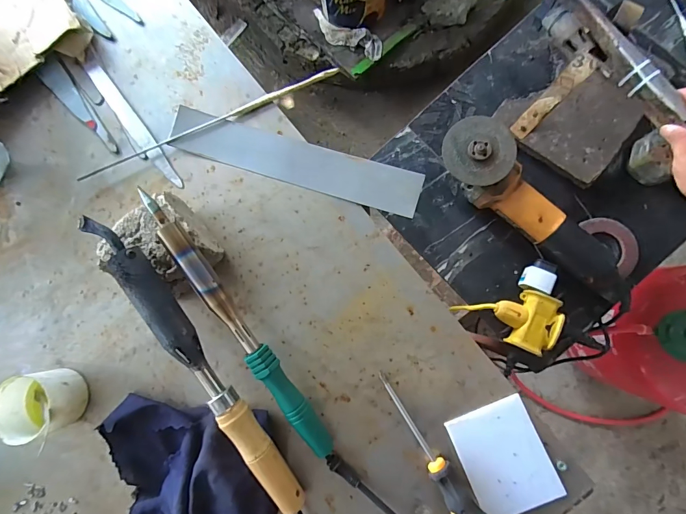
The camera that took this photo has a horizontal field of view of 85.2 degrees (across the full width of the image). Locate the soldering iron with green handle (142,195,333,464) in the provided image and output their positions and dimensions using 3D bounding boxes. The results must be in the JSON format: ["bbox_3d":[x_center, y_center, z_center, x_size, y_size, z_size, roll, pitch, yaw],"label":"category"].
[{"bbox_3d":[-0.097,0.070,0.356,0.024,0.026,0.306,-33,97,0],"label":"soldering iron with green handle"}]

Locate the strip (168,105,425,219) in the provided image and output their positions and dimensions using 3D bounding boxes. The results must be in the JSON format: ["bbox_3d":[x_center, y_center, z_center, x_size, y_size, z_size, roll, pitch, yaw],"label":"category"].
[{"bbox_3d":[-0.059,-0.110,0.426,0.296,0.007,0.051,18,87,8],"label":"strip"}]

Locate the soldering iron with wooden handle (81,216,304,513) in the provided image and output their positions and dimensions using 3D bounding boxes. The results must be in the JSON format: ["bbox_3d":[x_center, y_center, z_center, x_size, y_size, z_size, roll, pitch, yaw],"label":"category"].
[{"bbox_3d":[-0.133,0.104,0.350,0.028,0.029,0.328,-32,95,0],"label":"soldering iron with wooden handle"}]

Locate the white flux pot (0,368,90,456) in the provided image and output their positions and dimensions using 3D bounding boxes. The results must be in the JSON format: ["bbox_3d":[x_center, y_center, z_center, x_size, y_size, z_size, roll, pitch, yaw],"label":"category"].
[{"bbox_3d":[-0.313,0.157,0.391,0.063,0.052,0.072,1,83,5],"label":"white flux pot"}]

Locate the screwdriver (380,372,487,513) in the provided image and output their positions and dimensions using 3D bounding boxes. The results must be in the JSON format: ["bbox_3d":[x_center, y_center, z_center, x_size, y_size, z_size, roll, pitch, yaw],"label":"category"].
[{"bbox_3d":[0.093,0.205,0.360,0.032,0.031,0.196,-32,81,0],"label":"screwdriver"}]

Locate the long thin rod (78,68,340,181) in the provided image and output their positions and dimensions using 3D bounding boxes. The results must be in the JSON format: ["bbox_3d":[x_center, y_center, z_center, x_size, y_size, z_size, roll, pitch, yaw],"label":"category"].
[{"bbox_3d":[-0.157,-0.158,0.440,0.323,0.007,0.012,-22,81,1],"label":"long thin rod"}]

